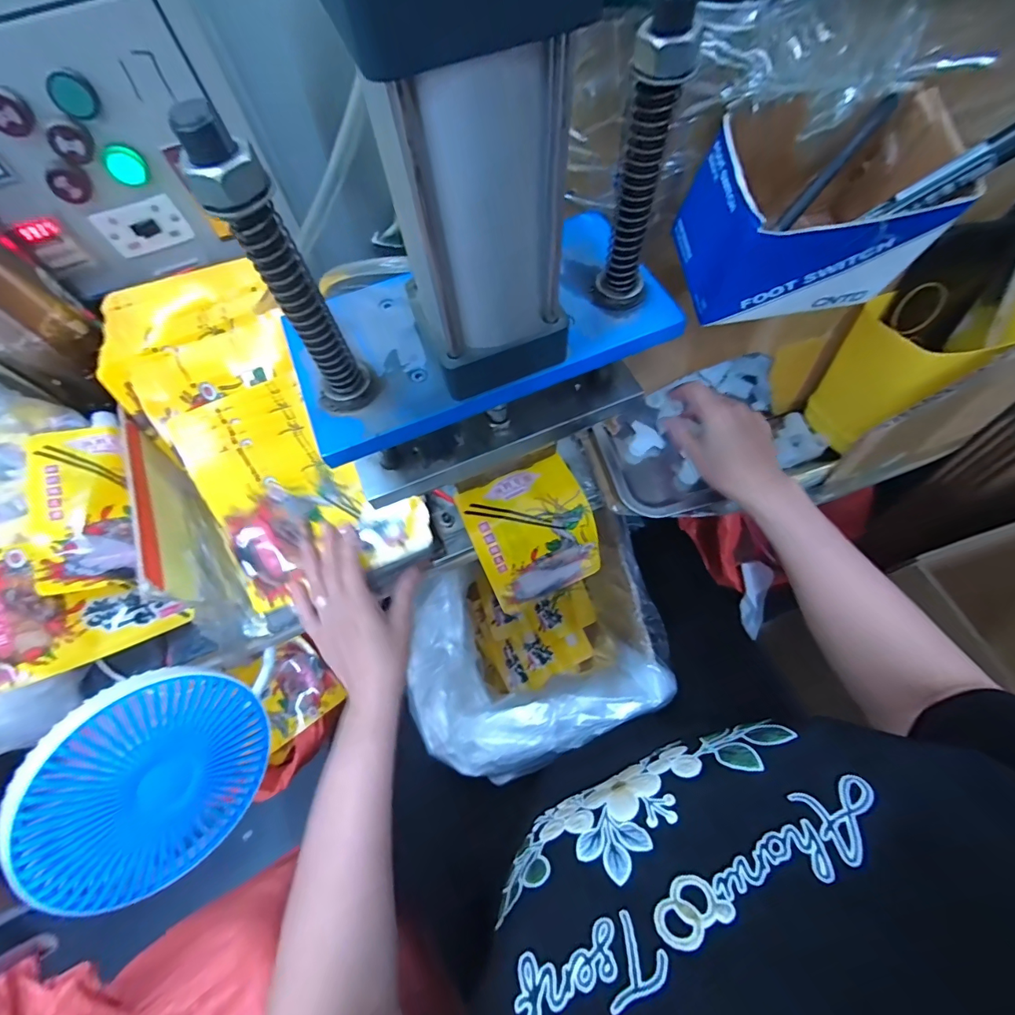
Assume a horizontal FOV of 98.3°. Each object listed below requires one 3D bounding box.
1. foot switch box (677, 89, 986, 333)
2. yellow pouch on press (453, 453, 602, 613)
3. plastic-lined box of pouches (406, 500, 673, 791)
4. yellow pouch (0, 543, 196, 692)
[{"bbox_3d":[0.178,-0.174,0.261,0.119,0.076,0.088,-9,66,-1],"label":"foot switch box"},{"bbox_3d":[0.028,0.034,0.449,0.118,0.151,0.051,-24,30,-5],"label":"yellow pouch on press"},{"bbox_3d":[0.037,0.200,0.617,0.308,0.245,0.228,-19,67,-6],"label":"plastic-lined box of pouches"},{"bbox_3d":[-0.393,0.083,0.392,0.149,0.015,0.116,-22,91,-43],"label":"yellow pouch"}]

